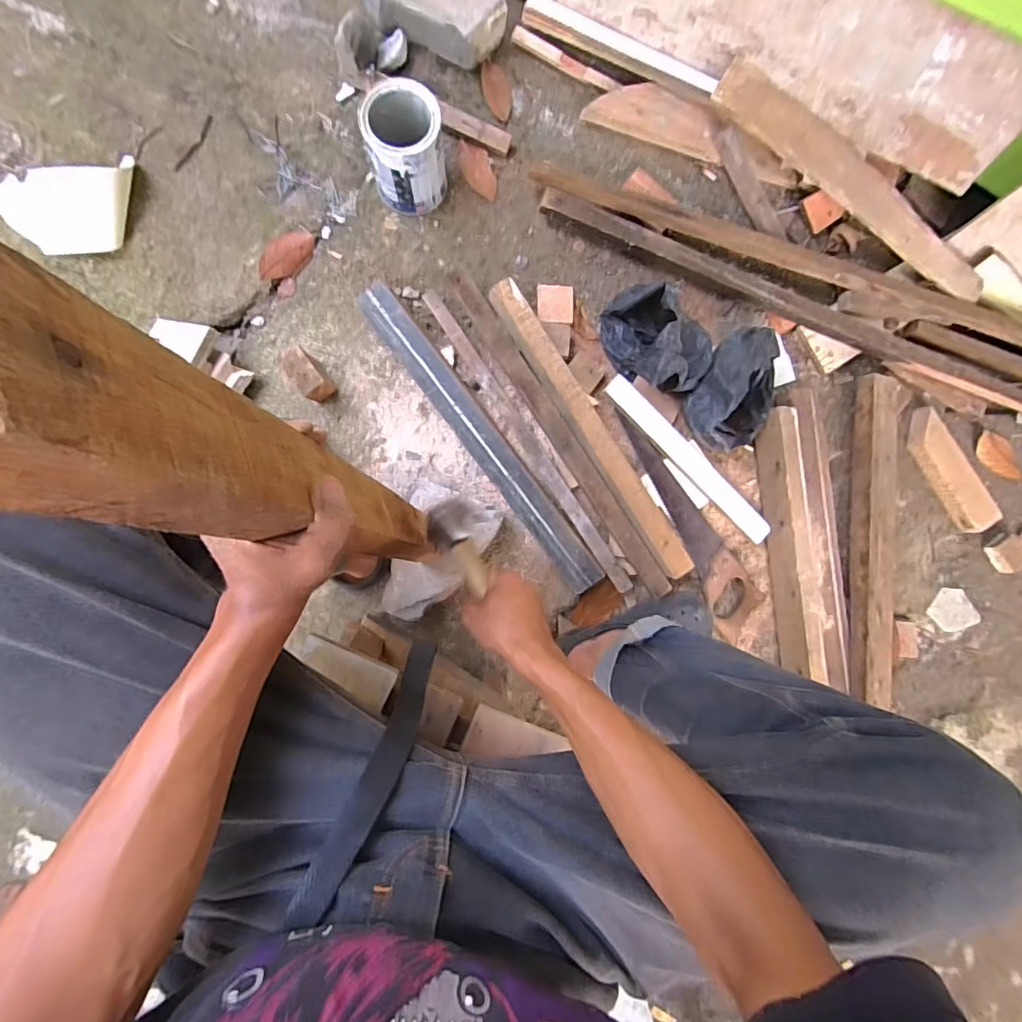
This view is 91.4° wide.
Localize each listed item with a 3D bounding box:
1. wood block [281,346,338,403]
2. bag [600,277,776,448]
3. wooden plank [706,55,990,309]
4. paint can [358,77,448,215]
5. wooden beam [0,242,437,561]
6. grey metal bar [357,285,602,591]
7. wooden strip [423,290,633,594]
[{"bbox_3d":[-0.295,-0.196,0.735,0.047,0.071,0.073,-39,92,-7],"label":"wood block"},{"bbox_3d":[0.288,-0.238,0.773,0.302,0.116,0.183,43,84,-3],"label":"bag"},{"bbox_3d":[0.557,-0.530,0.804,0.534,0.021,0.069,36,84,-6],"label":"wooden plank"},{"bbox_3d":[-0.157,-0.533,0.739,0.112,0.122,0.121,-15,89,-7],"label":"paint can"},{"bbox_3d":[-0.121,-0.009,0.321,0.043,0.431,0.062,-6,83,2],"label":"wooden beam"},{"bbox_3d":[-0.044,-0.104,0.771,0.051,0.056,0.544,-38,94,-7],"label":"grey metal bar"},{"bbox_3d":[0.026,-0.104,0.788,0.031,0.039,0.538,-34,92,-7],"label":"wooden strip"}]

